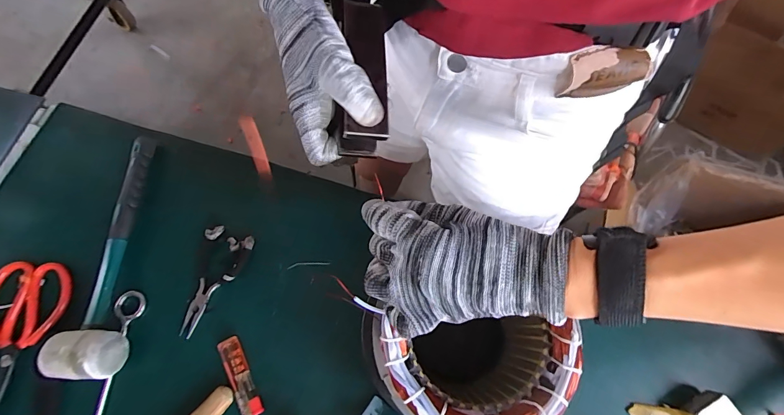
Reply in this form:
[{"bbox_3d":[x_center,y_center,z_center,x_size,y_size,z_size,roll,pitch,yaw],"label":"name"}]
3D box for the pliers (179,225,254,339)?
[{"bbox_3d":[-0.217,0.085,0.436,0.061,0.016,0.126,20,74,7],"label":"pliers"}]

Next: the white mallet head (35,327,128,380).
[{"bbox_3d":[-0.317,0.152,0.384,0.072,0.047,0.048,2,72,2],"label":"white mallet head"}]

